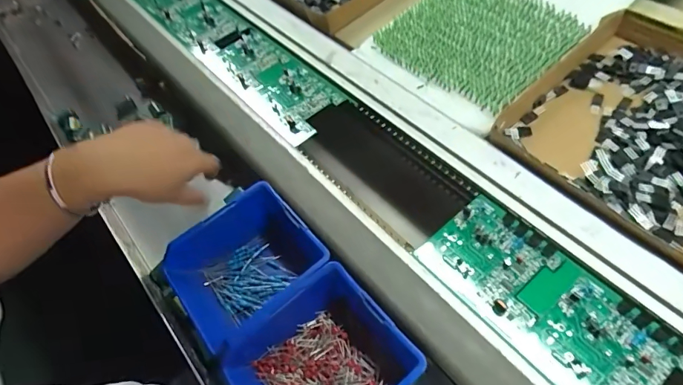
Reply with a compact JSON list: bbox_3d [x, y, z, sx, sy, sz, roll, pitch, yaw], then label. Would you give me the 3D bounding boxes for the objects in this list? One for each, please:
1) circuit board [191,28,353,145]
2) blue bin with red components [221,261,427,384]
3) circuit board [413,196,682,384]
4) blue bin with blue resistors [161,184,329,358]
[{"bbox_3d":[-0.103,-0.156,0.555,0.091,0.021,0.242,-35,59,-20],"label":"circuit board"},{"bbox_3d":[-0.014,0.150,0.348,0.134,0.070,0.111,-36,59,-21],"label":"blue bin with red components"},{"bbox_3d":[0.171,0.093,0.340,0.091,0.012,0.216,-35,59,-20],"label":"circuit board"},{"bbox_3d":[-0.095,0.074,0.407,0.131,0.072,0.119,-33,58,-19],"label":"blue bin with blue resistors"}]

